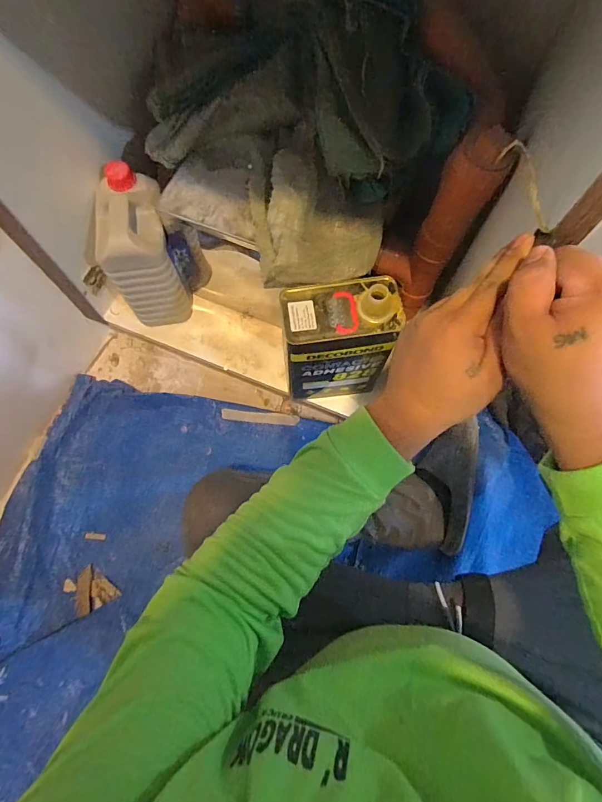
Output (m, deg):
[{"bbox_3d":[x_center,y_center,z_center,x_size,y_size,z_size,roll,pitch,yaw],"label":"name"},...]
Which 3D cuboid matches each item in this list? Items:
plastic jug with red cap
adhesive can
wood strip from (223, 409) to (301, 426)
[{"bbox_3d":[-0.283,-0.271,0.728,0.106,0.229,0.166,-10,71,-4],"label":"plastic jug with red cap"},{"bbox_3d":[0.056,-0.091,0.647,0.163,0.226,0.096,-10,71,-4],"label":"adhesive can"},{"bbox_3d":[-0.087,0.036,0.861,0.163,0.008,0.024,5,90,-6],"label":"wood strip"}]

